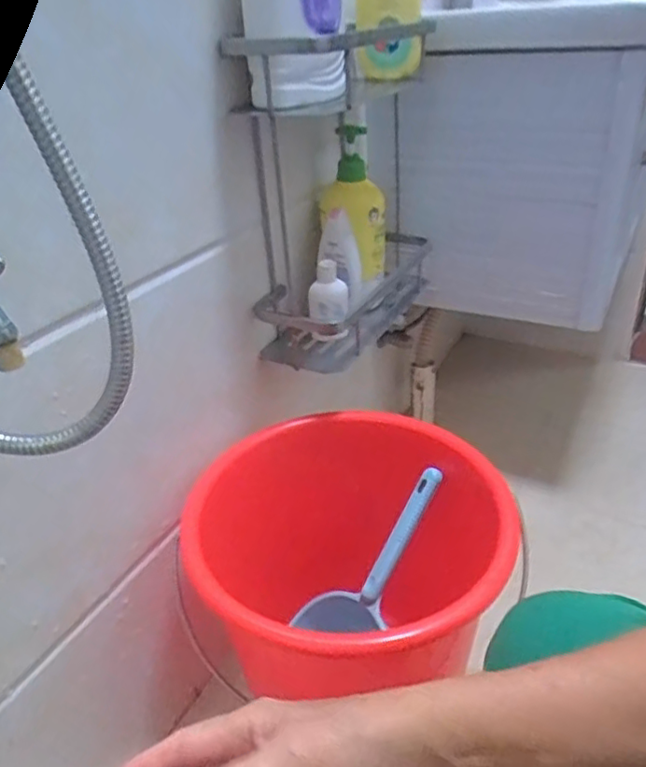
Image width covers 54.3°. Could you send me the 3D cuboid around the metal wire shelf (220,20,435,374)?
[{"bbox_3d":[0.039,-0.264,0.853,0.125,0.375,0.369,12,34,24],"label":"metal wire shelf"}]

